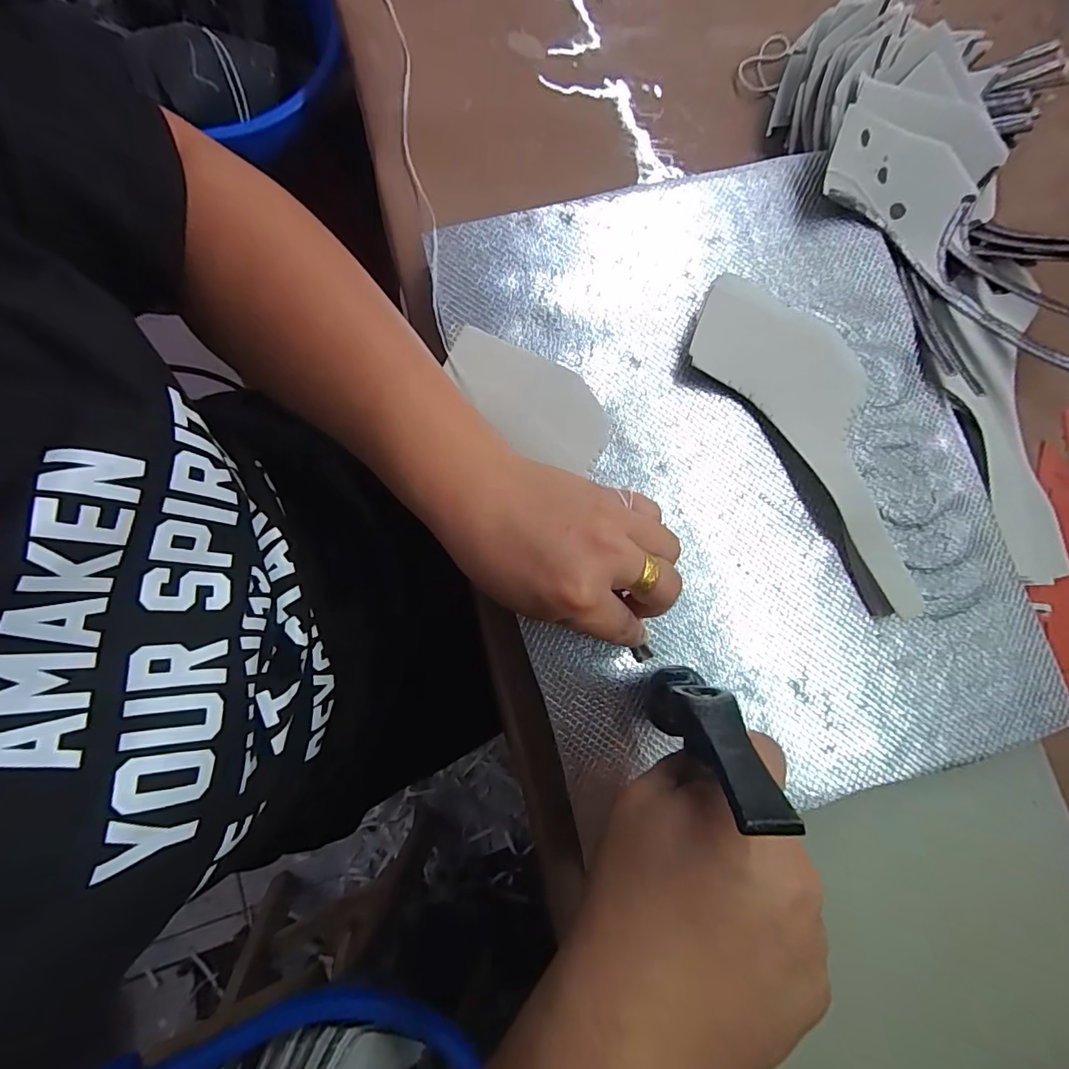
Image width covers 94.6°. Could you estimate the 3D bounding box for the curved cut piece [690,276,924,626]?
[{"bbox_3d":[0.184,-0.067,0.307,0.094,0.015,0.218,-35,86,-12],"label":"curved cut piece"}]

